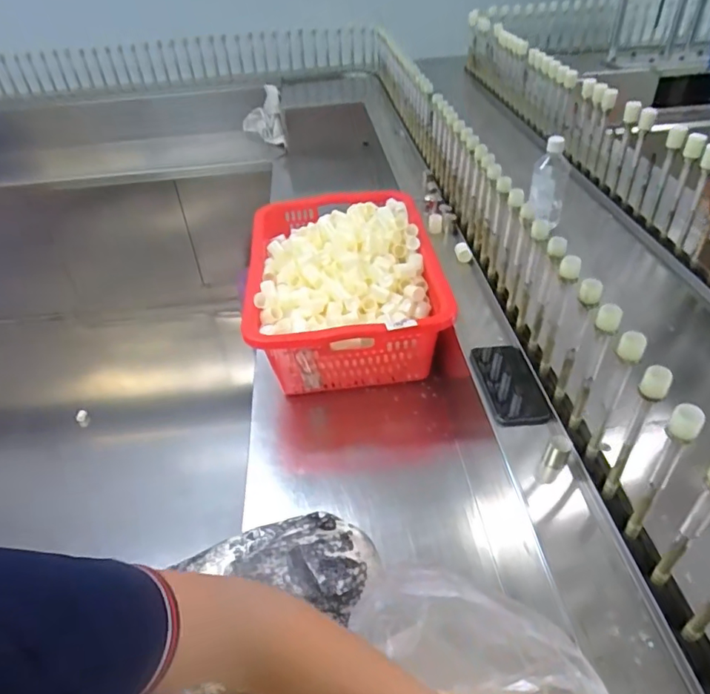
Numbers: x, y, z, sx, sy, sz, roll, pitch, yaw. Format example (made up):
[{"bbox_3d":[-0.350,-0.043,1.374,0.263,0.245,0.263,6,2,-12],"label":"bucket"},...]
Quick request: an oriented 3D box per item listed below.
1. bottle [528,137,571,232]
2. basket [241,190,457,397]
[{"bbox_3d":[0.389,-0.326,1.037,0.067,0.164,0.059,13,44,17],"label":"bottle"},{"bbox_3d":[-0.021,-0.132,1.067,0.346,0.191,0.491,-5,41,-3],"label":"basket"}]

